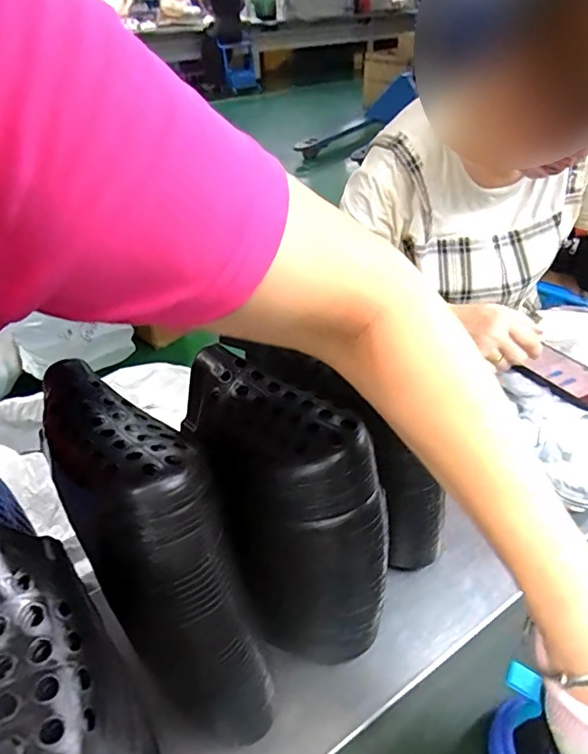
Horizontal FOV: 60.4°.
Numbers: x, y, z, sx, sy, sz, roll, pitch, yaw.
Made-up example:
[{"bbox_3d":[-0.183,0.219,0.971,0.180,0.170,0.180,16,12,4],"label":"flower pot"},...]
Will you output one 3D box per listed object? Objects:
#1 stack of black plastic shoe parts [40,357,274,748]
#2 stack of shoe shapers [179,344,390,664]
[{"bbox_3d":[-0.087,0.135,0.337,0.058,0.293,0.107,-31,18,-32],"label":"stack of black plastic shoe parts"},{"bbox_3d":[-0.014,0.112,0.410,0.090,0.213,0.181,-29,47,-31],"label":"stack of shoe shapers"}]

